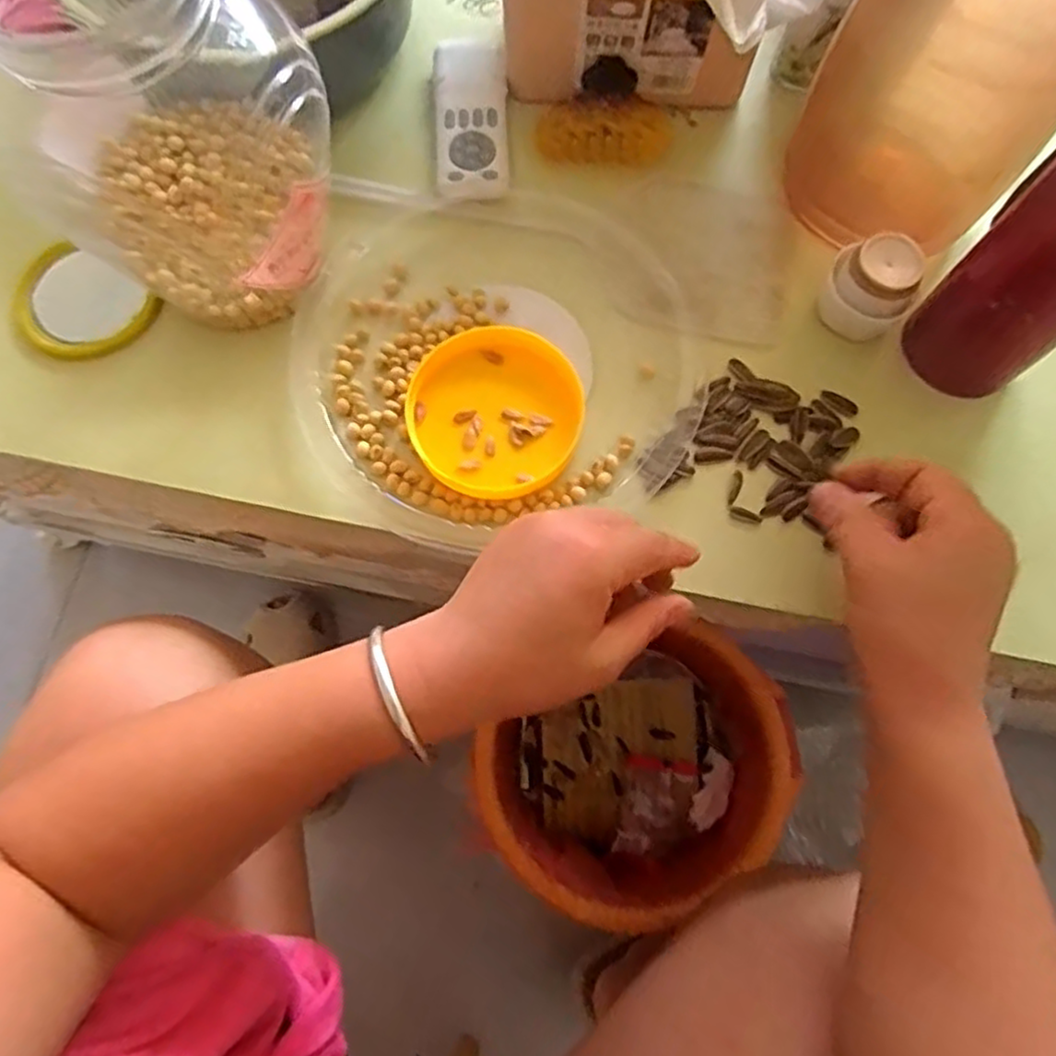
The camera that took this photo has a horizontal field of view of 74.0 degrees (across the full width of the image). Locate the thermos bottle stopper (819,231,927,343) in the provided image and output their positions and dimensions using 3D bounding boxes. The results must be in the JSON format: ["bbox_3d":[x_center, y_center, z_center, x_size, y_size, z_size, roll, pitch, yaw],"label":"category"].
[{"bbox_3d":[0.202,-0.142,0.412,0.042,0.049,0.049,-43,78,-11],"label":"thermos bottle stopper"}]

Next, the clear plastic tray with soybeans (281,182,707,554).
[{"bbox_3d":[-0.021,-0.108,0.414,0.227,0.023,0.226,-17,75,-4],"label":"clear plastic tray with soybeans"}]

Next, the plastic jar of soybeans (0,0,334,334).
[{"bbox_3d":[-0.171,-0.194,0.362,0.121,0.176,0.124,0,74,1],"label":"plastic jar of soybeans"}]

